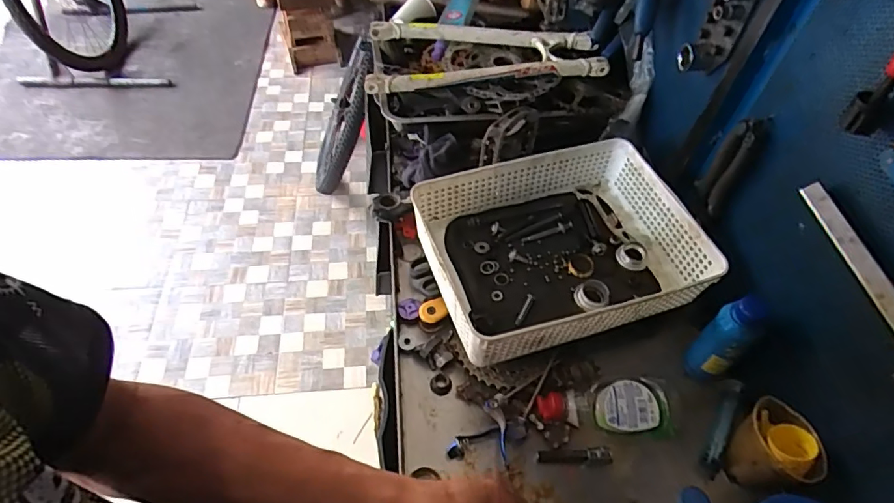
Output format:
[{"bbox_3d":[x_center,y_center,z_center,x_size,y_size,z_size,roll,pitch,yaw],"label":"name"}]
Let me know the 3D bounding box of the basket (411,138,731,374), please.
[{"bbox_3d":[0.141,-0.008,0.658,0.329,0.084,0.248,-14,55,-14],"label":"basket"}]

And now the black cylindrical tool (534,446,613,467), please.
[{"bbox_3d":[0.147,0.233,0.576,0.088,0.012,0.020,1,53,-3],"label":"black cylindrical tool"}]

